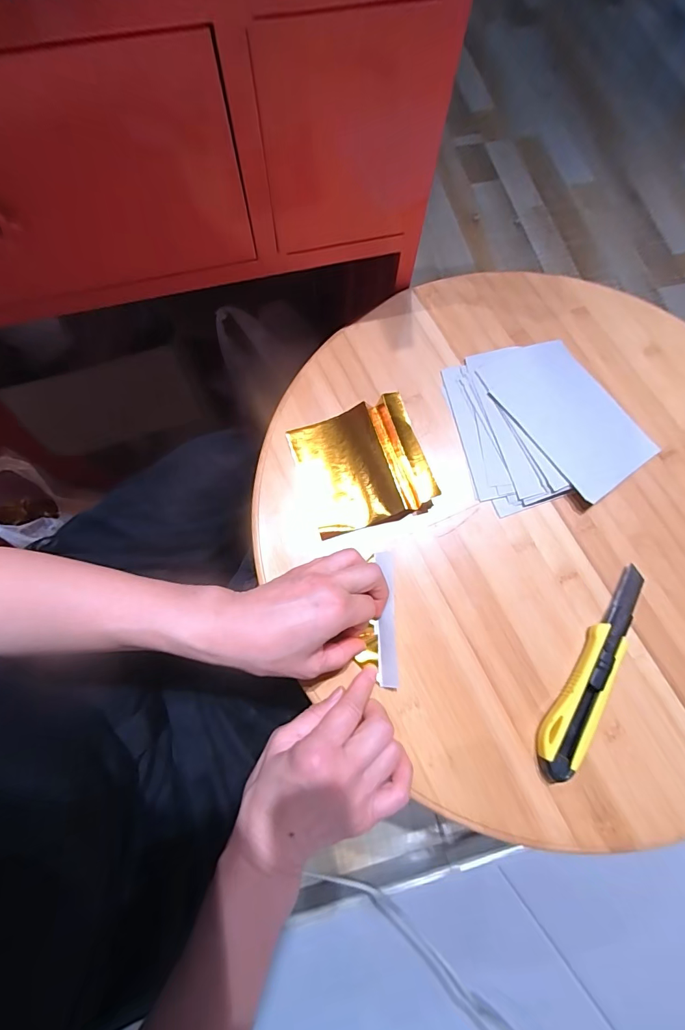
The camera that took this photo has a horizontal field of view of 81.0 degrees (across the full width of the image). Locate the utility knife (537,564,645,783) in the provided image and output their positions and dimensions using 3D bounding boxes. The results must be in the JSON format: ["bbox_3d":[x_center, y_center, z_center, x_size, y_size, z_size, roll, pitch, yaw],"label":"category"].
[{"bbox_3d":[0.222,0.132,0.353,0.032,0.017,0.198,34,76,8],"label":"utility knife"}]

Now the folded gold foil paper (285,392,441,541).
[{"bbox_3d":[0.017,-0.049,0.395,0.118,0.023,0.120,-19,75,-6],"label":"folded gold foil paper"}]

